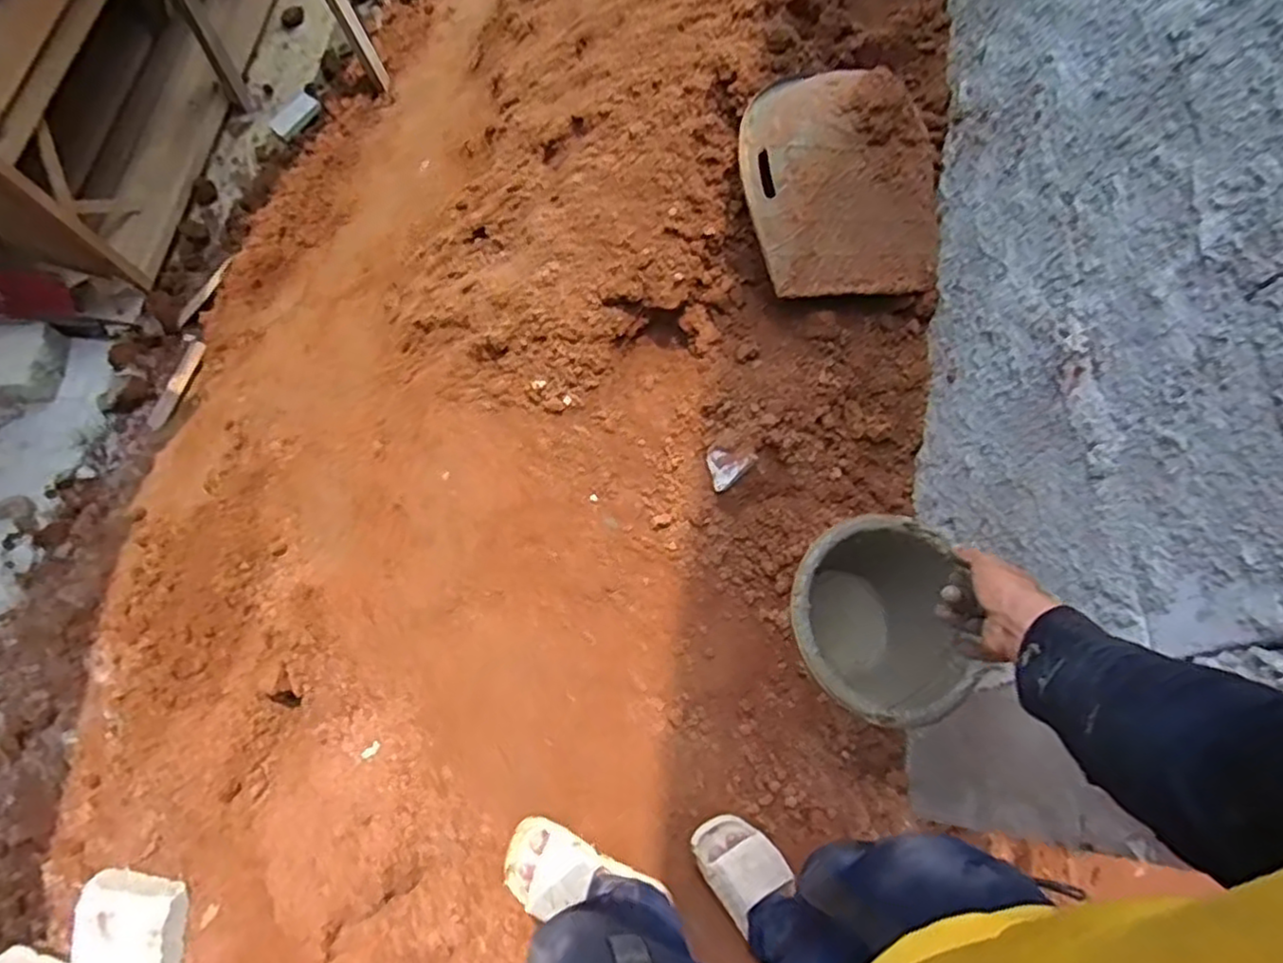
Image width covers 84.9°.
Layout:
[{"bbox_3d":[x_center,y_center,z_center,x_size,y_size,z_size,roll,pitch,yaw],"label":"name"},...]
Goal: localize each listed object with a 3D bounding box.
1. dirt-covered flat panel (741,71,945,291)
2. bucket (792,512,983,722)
[{"bbox_3d":[0.372,-0.532,1.267,0.412,0.359,0.153,-8,25,-21],"label":"dirt-covered flat panel"},{"bbox_3d":[0.300,0.195,0.945,0.222,0.177,0.246,-6,68,-4],"label":"bucket"}]

